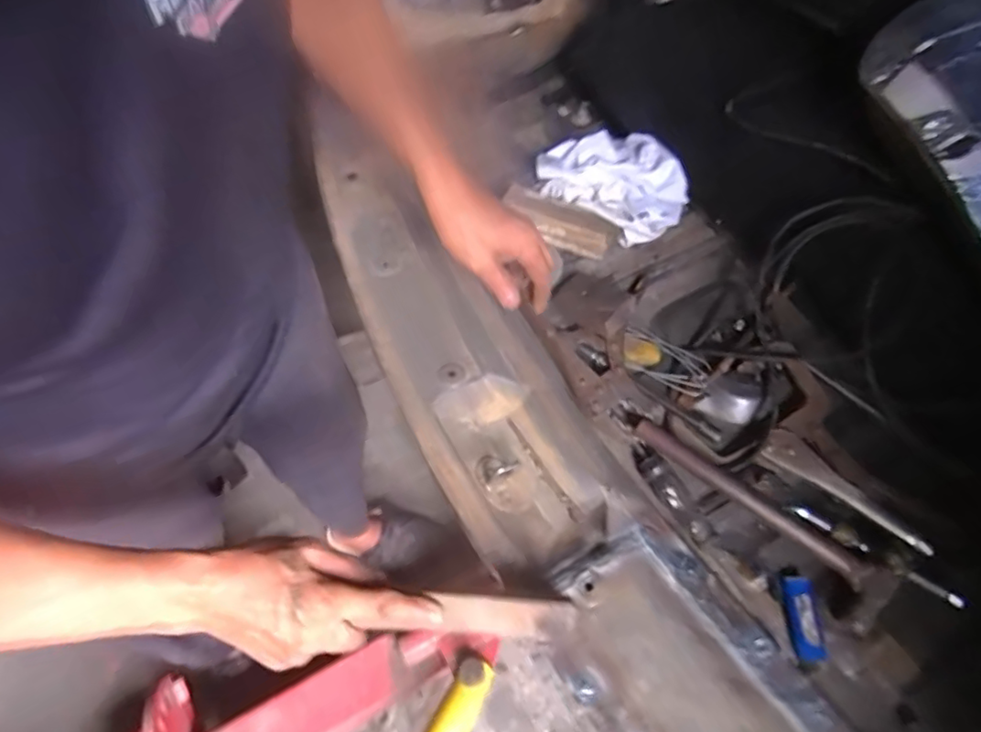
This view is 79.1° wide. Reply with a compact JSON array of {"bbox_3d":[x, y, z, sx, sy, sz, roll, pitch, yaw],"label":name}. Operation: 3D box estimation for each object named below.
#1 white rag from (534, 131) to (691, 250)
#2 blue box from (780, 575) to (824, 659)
[{"bbox_3d":[0.162,-0.252,0.776,0.198,0.048,0.180,24,59,14],"label":"white rag"},{"bbox_3d":[0.274,0.220,0.520,0.024,0.015,0.067,1,57,-1],"label":"blue box"}]

